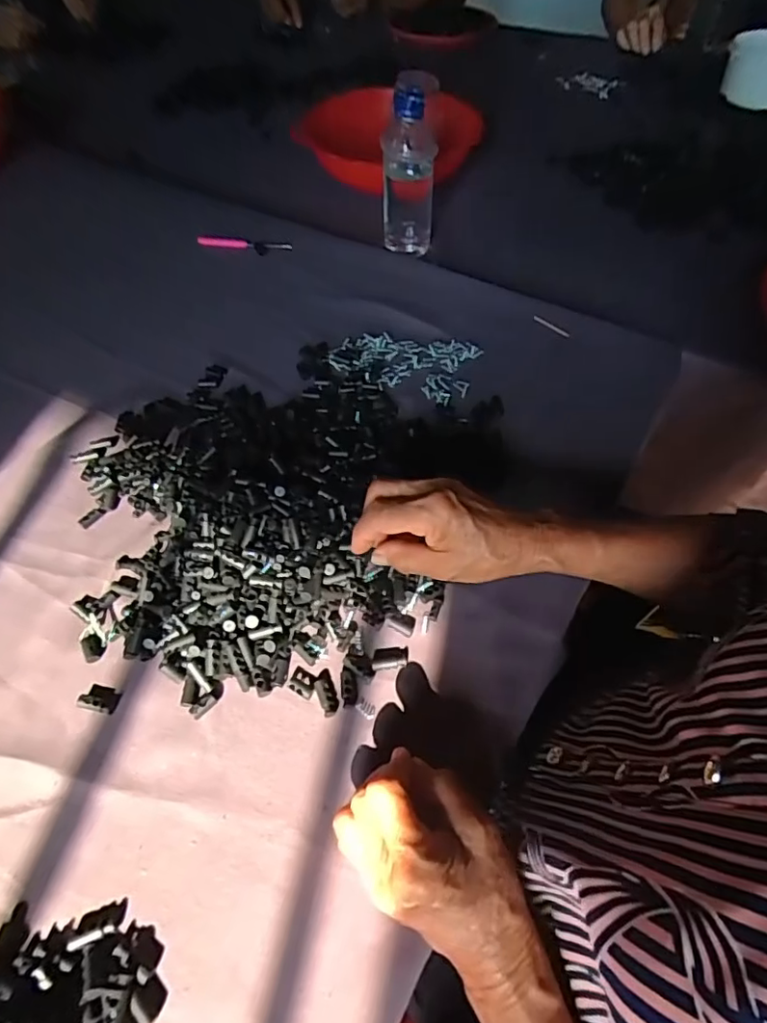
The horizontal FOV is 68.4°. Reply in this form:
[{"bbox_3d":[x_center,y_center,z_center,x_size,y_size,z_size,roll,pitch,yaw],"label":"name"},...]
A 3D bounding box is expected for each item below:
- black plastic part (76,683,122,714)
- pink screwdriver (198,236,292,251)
[{"bbox_3d":[-0.193,0.126,0.383,0.024,0.008,0.017,13,57,10],"label":"black plastic part"},{"bbox_3d":[-0.171,-0.331,0.697,0.121,0.007,0.017,11,57,9],"label":"pink screwdriver"}]

